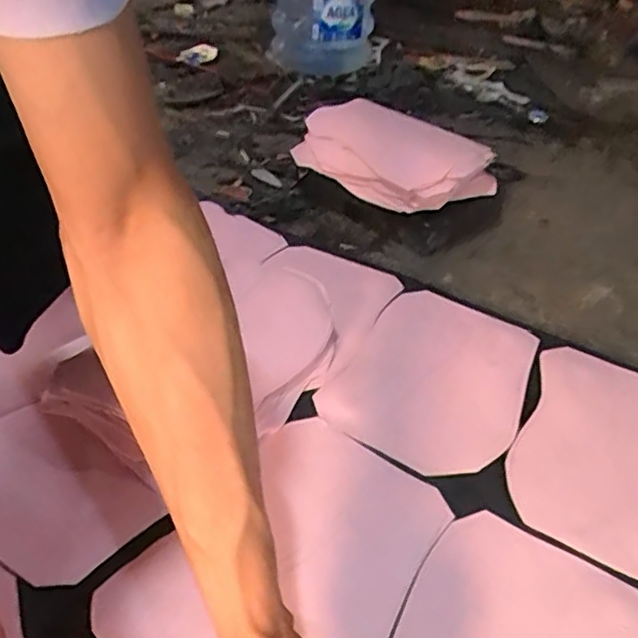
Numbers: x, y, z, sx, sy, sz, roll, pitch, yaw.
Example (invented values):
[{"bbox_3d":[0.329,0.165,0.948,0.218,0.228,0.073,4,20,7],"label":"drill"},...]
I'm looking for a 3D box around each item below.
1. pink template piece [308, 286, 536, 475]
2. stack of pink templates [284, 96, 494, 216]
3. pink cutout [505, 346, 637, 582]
[{"bbox_3d":[0.131,0.061,0.684,0.188,0.011,0.274,21,38,20],"label":"pink template piece"},{"bbox_3d":[0.121,-0.258,0.966,0.286,0.084,0.180,33,45,32],"label":"stack of pink templates"},{"bbox_3d":[0.299,0.129,0.608,0.186,0.009,0.279,20,39,19],"label":"pink cutout"}]

